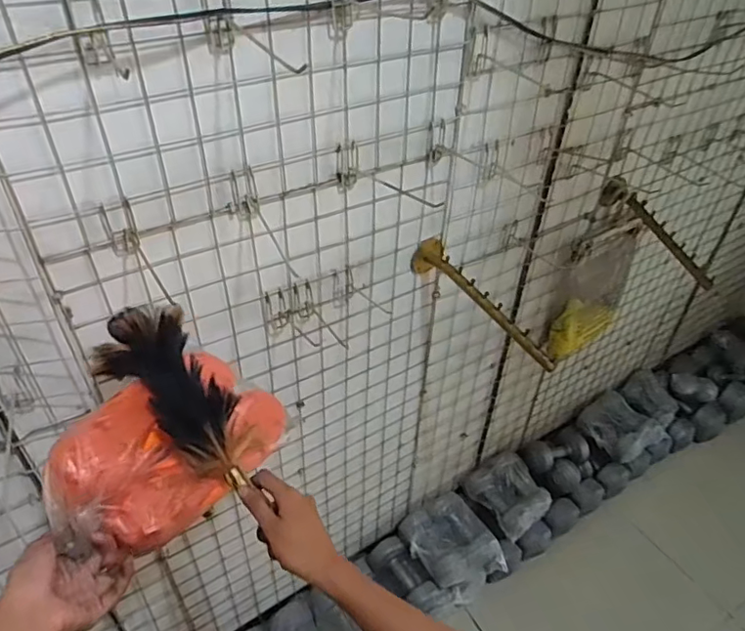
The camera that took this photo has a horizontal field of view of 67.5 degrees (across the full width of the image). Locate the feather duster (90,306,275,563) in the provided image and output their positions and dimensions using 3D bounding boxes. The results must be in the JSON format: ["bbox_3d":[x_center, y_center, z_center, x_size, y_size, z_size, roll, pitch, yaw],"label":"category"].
[{"bbox_3d":[-0.200,0.087,0.585,0.088,0.061,0.205,-35,87,-36],"label":"feather duster"}]

